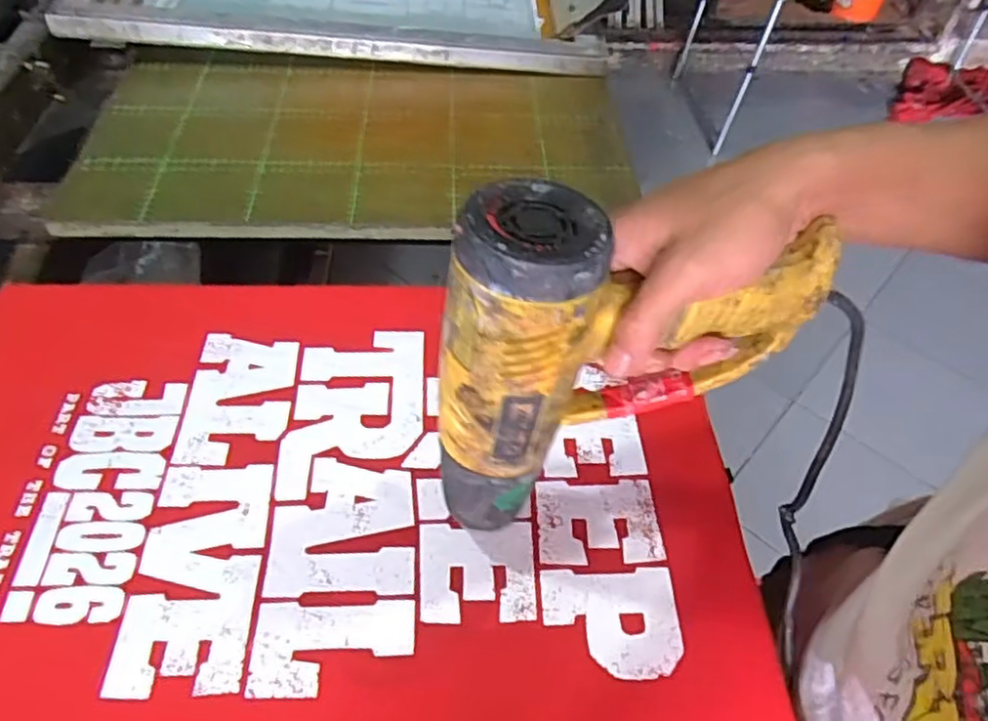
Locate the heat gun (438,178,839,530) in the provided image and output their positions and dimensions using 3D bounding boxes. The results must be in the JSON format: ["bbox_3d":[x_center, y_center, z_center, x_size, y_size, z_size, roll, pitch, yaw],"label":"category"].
[{"bbox_3d":[0.060,-0.005,0.373,0.186,0.192,0.069,-13,53,-14],"label":"heat gun"}]

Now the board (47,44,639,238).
[{"bbox_3d":[-0.146,-0.254,0.775,0.593,0.031,0.311,0,51,-4],"label":"board"}]

